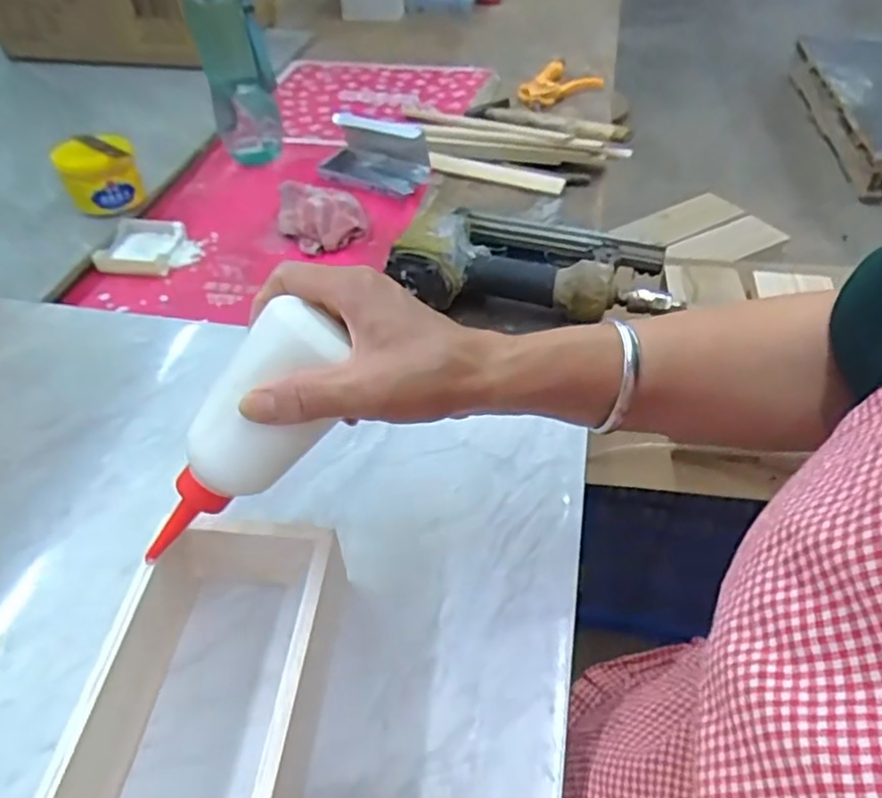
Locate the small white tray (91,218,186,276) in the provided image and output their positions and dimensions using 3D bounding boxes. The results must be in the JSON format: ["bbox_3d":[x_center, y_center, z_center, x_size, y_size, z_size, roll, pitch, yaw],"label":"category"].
[{"bbox_3d":[-0.320,-0.163,0.701,0.077,0.023,0.076,3,46,6],"label":"small white tray"}]

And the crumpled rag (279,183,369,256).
[{"bbox_3d":[-0.126,-0.195,0.708,0.091,0.038,0.092,-13,47,-10],"label":"crumpled rag"}]

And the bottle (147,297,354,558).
[{"bbox_3d":[-0.102,0.023,0.333,0.040,0.152,0.046,15,23,-51],"label":"bottle"}]

